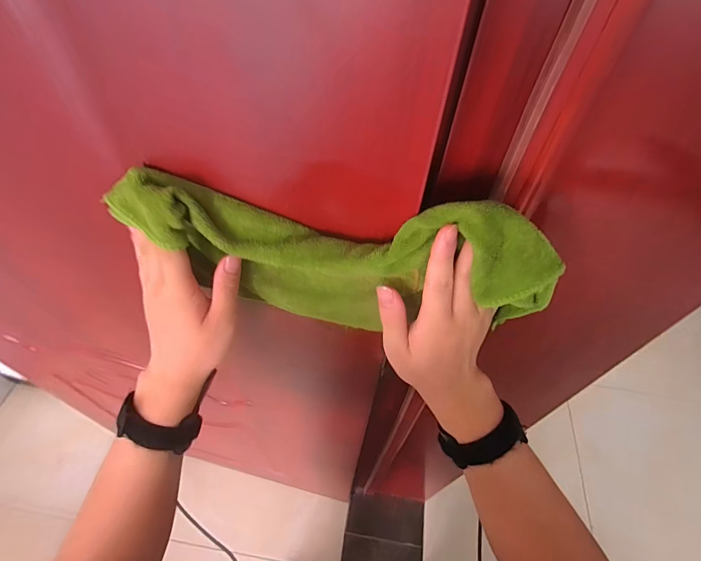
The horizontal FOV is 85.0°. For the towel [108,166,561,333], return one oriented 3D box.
[{"bbox_3d":[-0.012,-0.002,0.289,0.296,0.148,0.033,7,52,9],"label":"towel"}]

